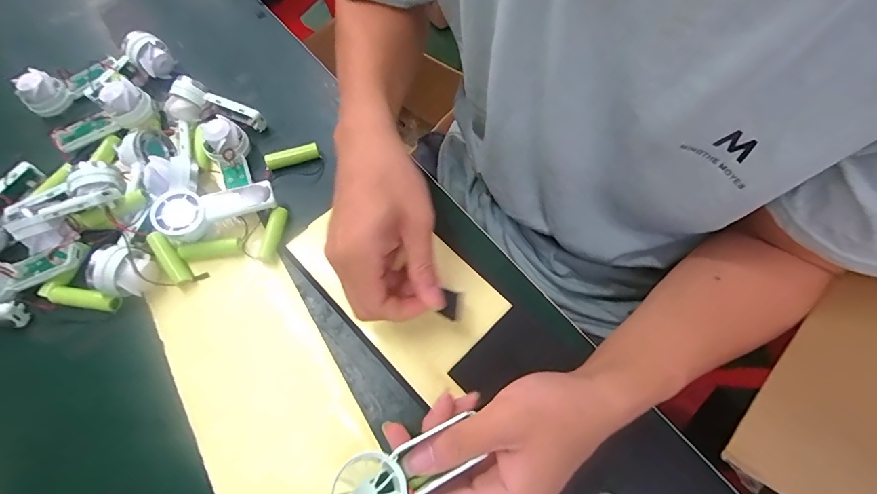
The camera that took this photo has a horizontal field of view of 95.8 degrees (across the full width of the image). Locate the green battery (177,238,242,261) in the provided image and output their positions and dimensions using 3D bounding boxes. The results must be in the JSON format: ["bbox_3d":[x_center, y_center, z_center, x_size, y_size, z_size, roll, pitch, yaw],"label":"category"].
[{"bbox_3d":[-0.195,0.003,0.341,0.048,0.016,0.011,-10,66,-3],"label":"green battery"}]

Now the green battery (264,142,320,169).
[{"bbox_3d":[-0.142,-0.088,0.384,0.050,0.014,0.013,-16,66,-6],"label":"green battery"}]

